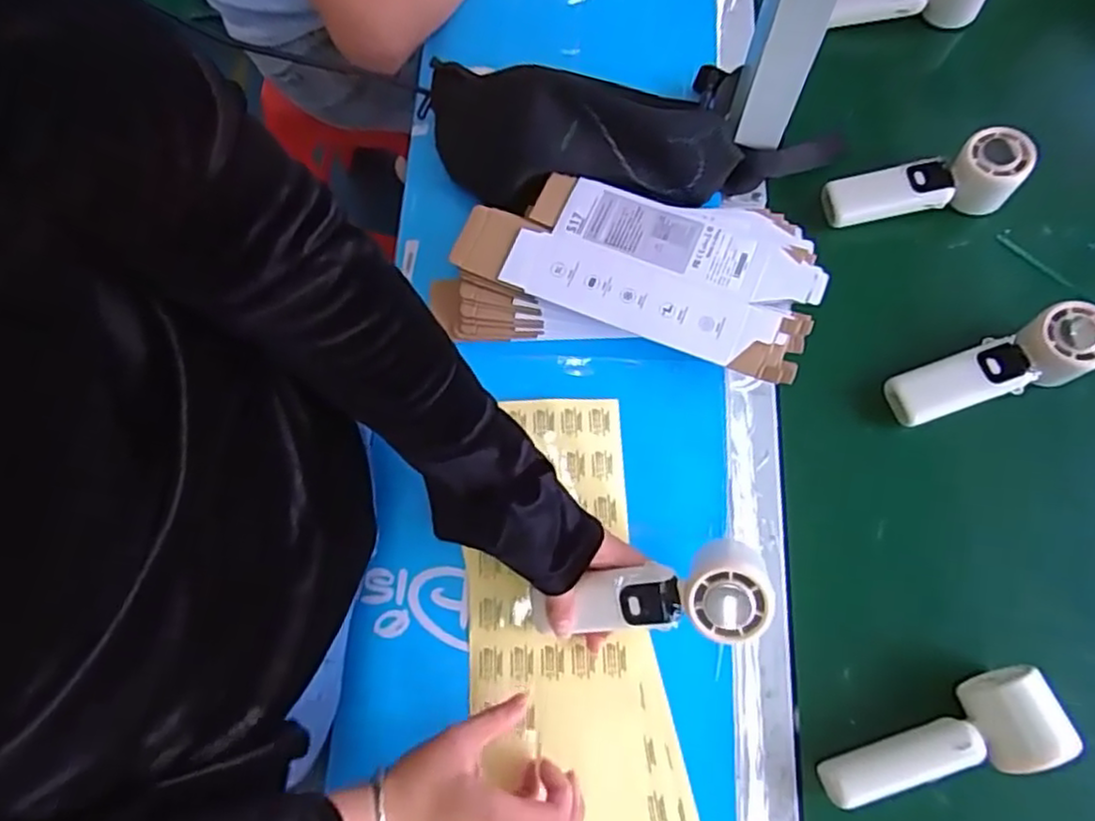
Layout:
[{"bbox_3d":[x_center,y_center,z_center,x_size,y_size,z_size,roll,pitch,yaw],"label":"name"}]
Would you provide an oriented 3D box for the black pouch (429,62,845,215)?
[{"bbox_3d":[0.064,-0.221,0.602,0.366,0.068,0.129,15,71,2],"label":"black pouch"}]

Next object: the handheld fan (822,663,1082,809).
[{"bbox_3d":[0.271,0.234,0.471,0.162,0.056,0.059,-24,73,-10],"label":"handheld fan"}]

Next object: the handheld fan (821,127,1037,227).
[{"bbox_3d":[0.334,-0.199,0.621,0.169,0.050,0.057,-11,72,9],"label":"handheld fan"}]

